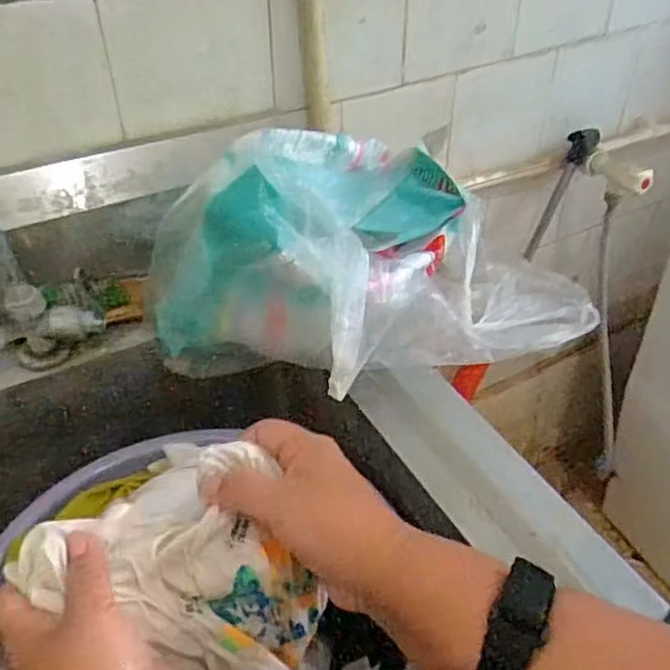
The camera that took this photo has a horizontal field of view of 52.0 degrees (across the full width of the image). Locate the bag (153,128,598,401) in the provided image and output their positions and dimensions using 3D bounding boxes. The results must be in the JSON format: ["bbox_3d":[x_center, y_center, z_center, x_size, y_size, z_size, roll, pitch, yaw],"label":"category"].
[{"bbox_3d":[0.035,-0.064,0.553,0.353,0.177,0.159,-14,43,-15],"label":"bag"}]

